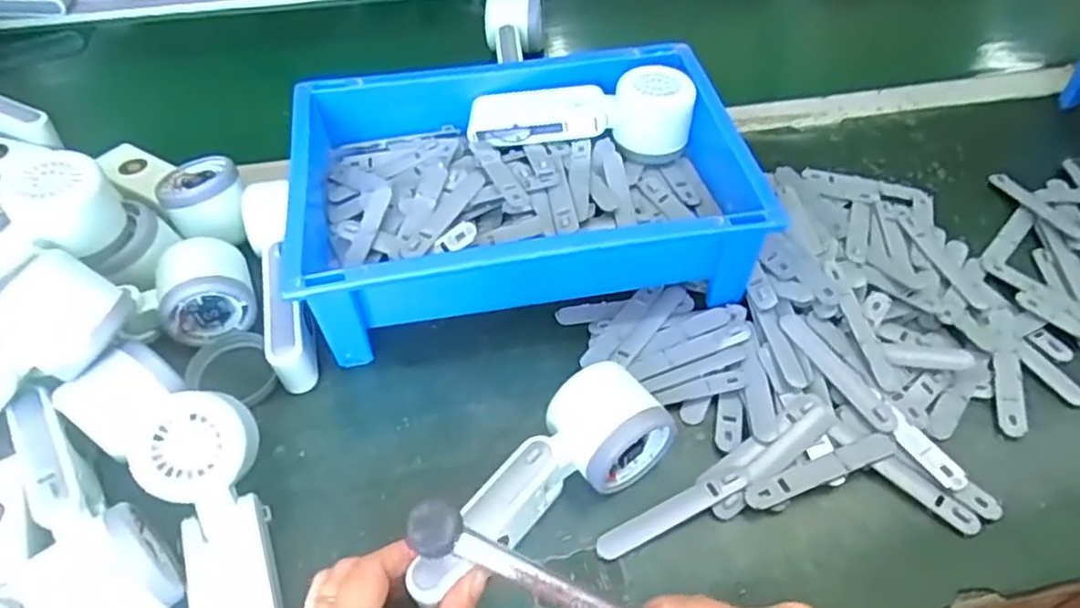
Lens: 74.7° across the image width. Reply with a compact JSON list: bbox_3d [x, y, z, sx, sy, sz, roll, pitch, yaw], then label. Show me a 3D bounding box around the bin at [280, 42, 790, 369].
[{"bbox_3d":[-0.014,-0.088,0.512,0.304,0.075,0.212,-8,48,-6],"label":"bin"}]

